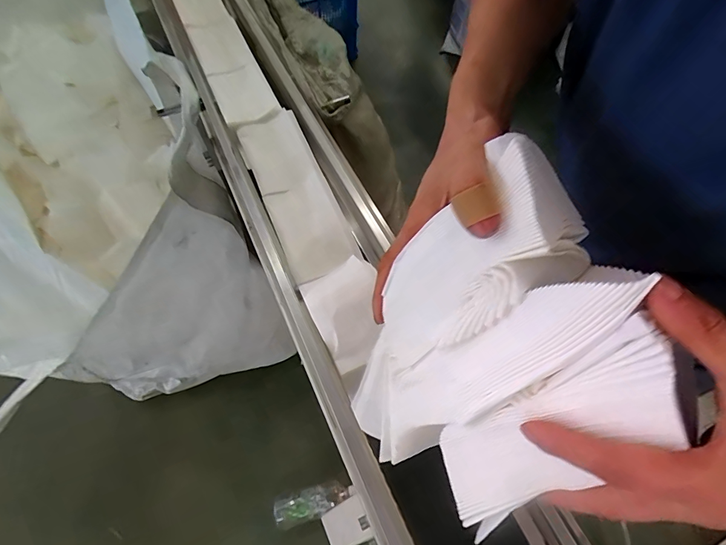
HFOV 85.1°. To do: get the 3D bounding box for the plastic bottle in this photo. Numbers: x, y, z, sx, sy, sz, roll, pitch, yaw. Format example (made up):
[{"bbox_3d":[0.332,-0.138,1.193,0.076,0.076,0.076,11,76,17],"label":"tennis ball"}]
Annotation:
[{"bbox_3d":[-0.131,0.638,1.105,0.221,0.073,0.079,-18,65,-8],"label":"plastic bottle"}]

